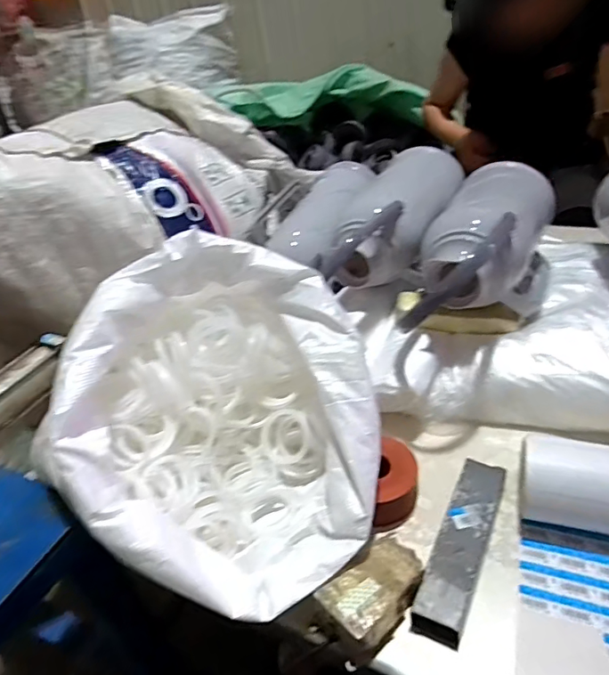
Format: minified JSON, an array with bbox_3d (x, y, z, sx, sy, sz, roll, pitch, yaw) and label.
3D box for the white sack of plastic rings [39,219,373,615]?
[{"bbox_3d":[-0.108,0.077,0.544,0.363,0.231,0.328,0,36,11],"label":"white sack of plastic rings"}]

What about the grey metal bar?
[{"bbox_3d":[0.170,0.217,0.529,0.049,0.029,0.202,13,40,27],"label":"grey metal bar"}]

